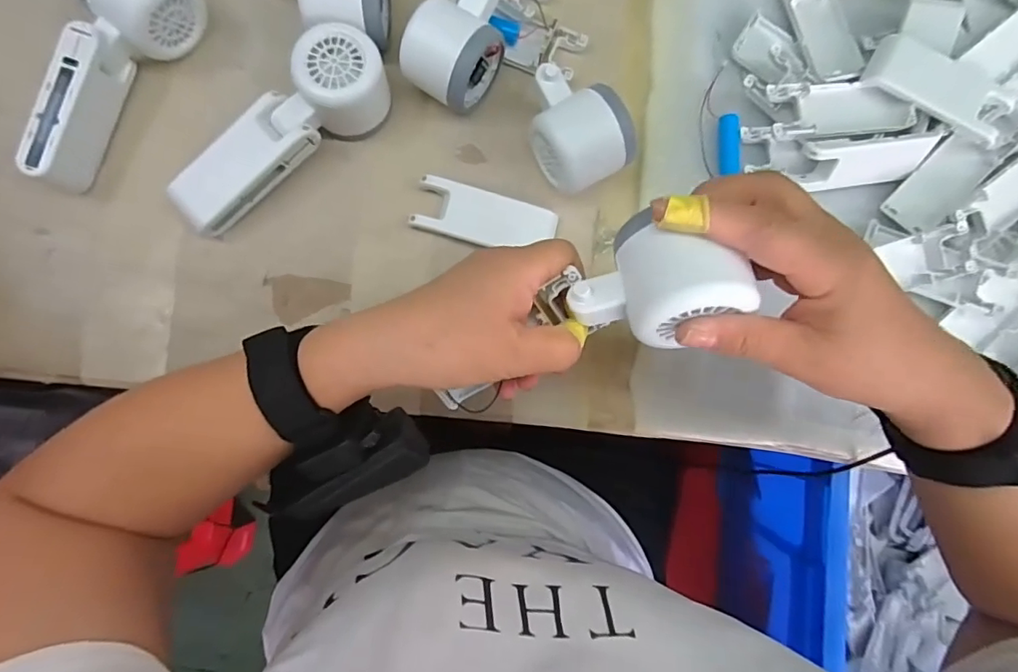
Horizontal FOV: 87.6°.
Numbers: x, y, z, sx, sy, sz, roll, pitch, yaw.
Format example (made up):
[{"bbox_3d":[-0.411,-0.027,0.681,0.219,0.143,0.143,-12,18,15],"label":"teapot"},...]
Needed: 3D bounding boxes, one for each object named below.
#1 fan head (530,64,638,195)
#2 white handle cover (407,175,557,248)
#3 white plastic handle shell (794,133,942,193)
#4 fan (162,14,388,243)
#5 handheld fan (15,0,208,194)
[{"bbox_3d":[0.044,-0.143,0.363,0.057,0.051,0.082,-27,91,-6],"label":"fan head"},{"bbox_3d":[-0.017,-0.085,0.382,0.100,0.010,0.038,13,84,-4],"label":"white handle cover"},{"bbox_3d":[0.263,-0.130,0.395,0.102,0.037,0.016,-9,46,-8],"label":"white plastic handle shell"},{"bbox_3d":[-0.152,-0.133,0.358,0.061,0.051,0.166,42,83,0],"label":"fan"},{"bbox_3d":[-0.267,-0.175,0.346,0.051,0.049,0.156,29,84,-2],"label":"handheld fan"}]

